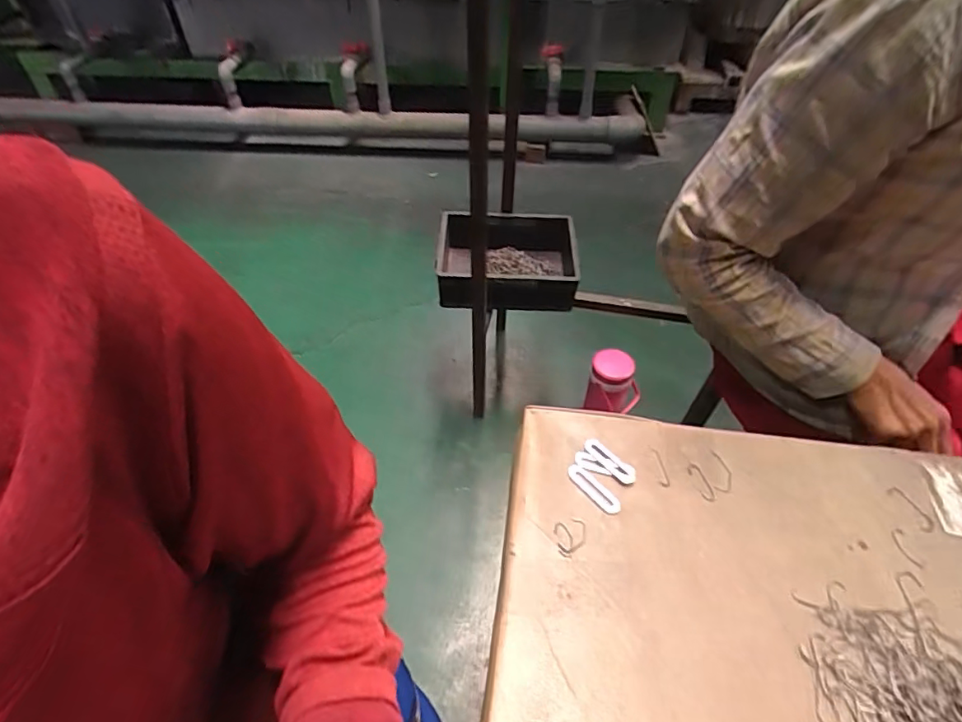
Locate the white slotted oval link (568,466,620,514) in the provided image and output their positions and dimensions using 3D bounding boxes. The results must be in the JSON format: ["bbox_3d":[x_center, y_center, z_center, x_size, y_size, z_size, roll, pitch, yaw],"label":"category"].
[{"bbox_3d":[0.100,0.114,0.467,0.017,0.004,0.055,-32,55,-26],"label":"white slotted oval link"}]

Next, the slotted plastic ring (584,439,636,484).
[{"bbox_3d":[0.119,0.092,0.485,0.053,0.004,0.017,35,56,28],"label":"slotted plastic ring"}]

